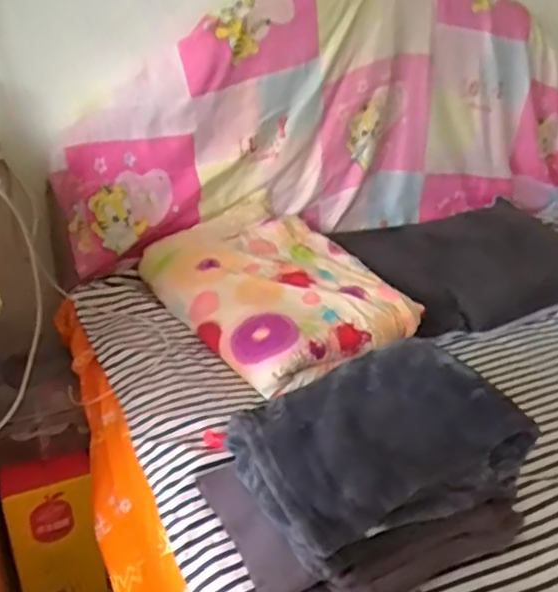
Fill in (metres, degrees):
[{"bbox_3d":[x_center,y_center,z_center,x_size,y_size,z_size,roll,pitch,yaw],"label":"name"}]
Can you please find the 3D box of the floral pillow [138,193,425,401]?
[{"bbox_3d":[-0.004,-0.023,1.186,0.367,0.119,0.464,-18,32,-33],"label":"floral pillow"}]

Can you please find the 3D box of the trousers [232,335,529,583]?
[{"bbox_3d":[0.117,0.171,0.755,0.303,0.118,0.213,-10,30,-22],"label":"trousers"}]

